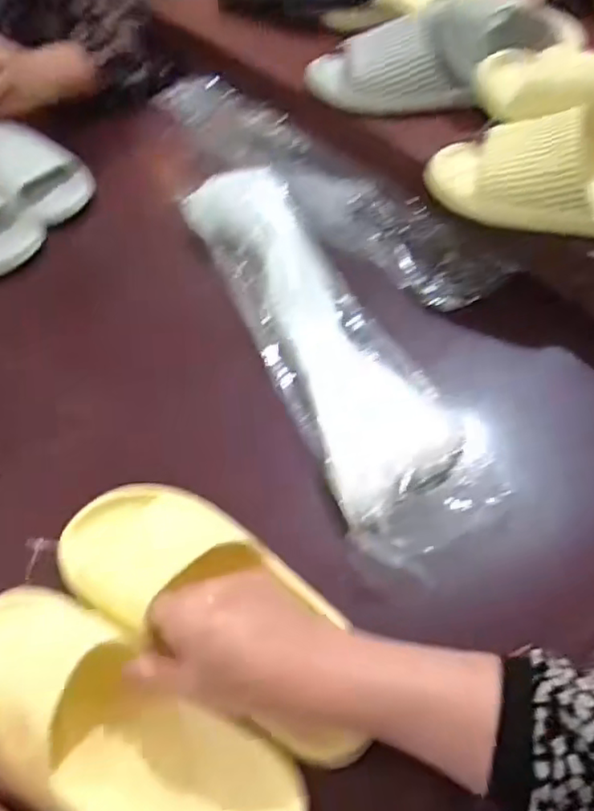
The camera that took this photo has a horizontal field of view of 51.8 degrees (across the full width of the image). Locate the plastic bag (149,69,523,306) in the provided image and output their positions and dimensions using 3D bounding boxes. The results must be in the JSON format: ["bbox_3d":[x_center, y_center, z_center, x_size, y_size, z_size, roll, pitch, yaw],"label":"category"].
[{"bbox_3d":[0.015,-0.265,0.702,0.099,0.036,0.499,-32,59,-21],"label":"plastic bag"}]

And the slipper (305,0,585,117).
[{"bbox_3d":[0.147,-0.398,0.697,0.273,0.082,0.099,-8,52,18],"label":"slipper"}]

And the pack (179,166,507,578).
[{"bbox_3d":[0.019,-0.083,0.583,0.129,0.022,0.486,-20,56,-14],"label":"pack"}]

